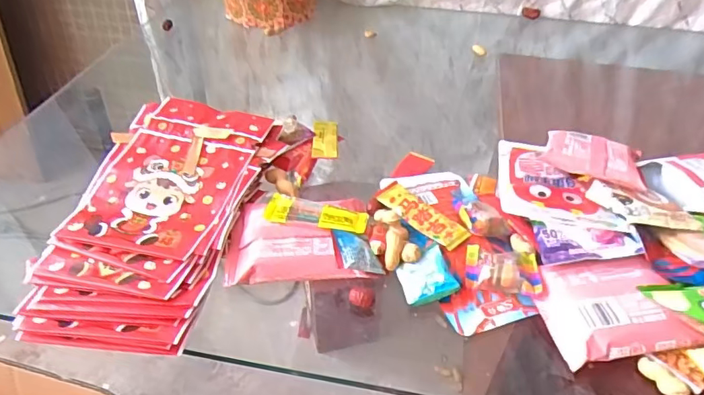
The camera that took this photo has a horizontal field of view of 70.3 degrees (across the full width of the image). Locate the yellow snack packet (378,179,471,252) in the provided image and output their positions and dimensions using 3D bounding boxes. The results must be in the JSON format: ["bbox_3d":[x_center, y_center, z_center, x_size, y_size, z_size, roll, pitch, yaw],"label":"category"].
[{"bbox_3d":[0.070,0.020,0.512,0.032,0.014,0.102,-32,51,-31],"label":"yellow snack packet"}]

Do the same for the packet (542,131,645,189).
[{"bbox_3d":[0.276,-0.050,0.567,0.102,0.028,0.110,18,44,18],"label":"packet"}]

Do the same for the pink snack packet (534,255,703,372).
[{"bbox_3d":[0.222,0.092,0.429,0.111,0.022,0.089,-6,42,-8],"label":"pink snack packet"}]

